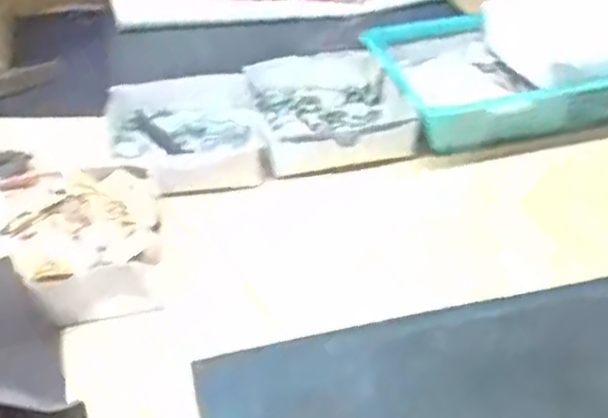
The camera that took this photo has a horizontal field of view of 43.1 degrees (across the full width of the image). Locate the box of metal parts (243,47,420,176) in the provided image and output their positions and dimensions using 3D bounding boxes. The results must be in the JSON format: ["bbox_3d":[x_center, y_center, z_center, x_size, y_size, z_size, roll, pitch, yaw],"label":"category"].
[{"bbox_3d":[0.023,-0.092,0.721,0.137,0.048,0.169,-9,38,-11],"label":"box of metal parts"}]

